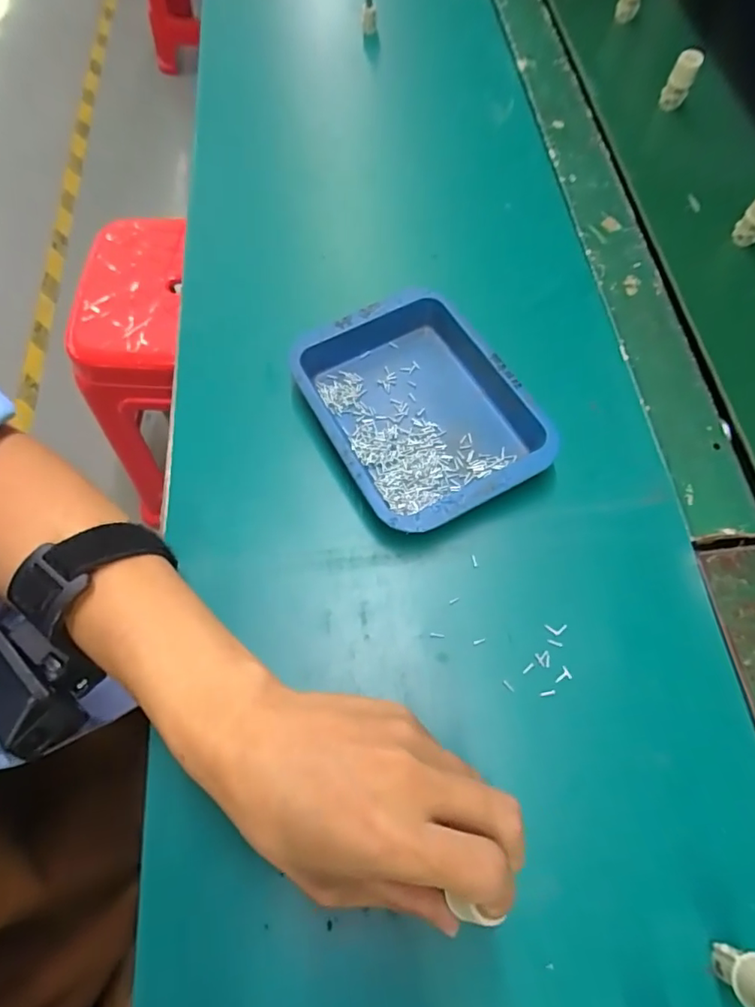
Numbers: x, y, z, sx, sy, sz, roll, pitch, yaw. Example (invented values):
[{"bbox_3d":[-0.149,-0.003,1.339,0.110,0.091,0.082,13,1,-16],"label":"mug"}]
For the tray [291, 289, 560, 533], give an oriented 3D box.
[{"bbox_3d":[0.023,-0.062,0.346,0.119,0.030,0.160,-26,68,-11],"label":"tray"}]

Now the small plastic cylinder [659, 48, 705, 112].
[{"bbox_3d":[0.271,-0.379,0.489,0.019,0.042,0.016,34,70,15],"label":"small plastic cylinder"}]

